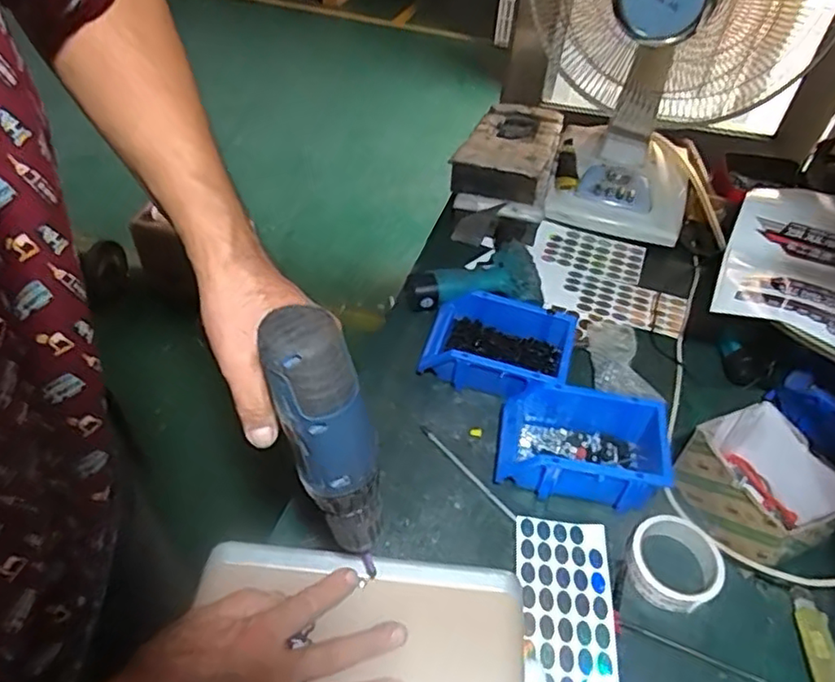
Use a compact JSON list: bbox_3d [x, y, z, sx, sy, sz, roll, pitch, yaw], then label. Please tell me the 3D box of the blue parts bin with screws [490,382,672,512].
[{"bbox_3d":[0.191,0.124,0.730,0.189,0.075,0.117,11,47,6],"label":"blue parts bin with screws"}]

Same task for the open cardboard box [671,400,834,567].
[{"bbox_3d":[0.367,0.163,0.680,0.116,0.092,0.143,-17,50,-20],"label":"open cardboard box"}]

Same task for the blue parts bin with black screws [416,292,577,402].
[{"bbox_3d":[0.102,0.016,0.821,0.186,0.084,0.124,20,48,13],"label":"blue parts bin with black screws"}]

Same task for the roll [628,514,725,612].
[{"bbox_3d":[0.268,0.233,0.654,0.089,0.031,0.093,3,46,-3],"label":"roll"}]

